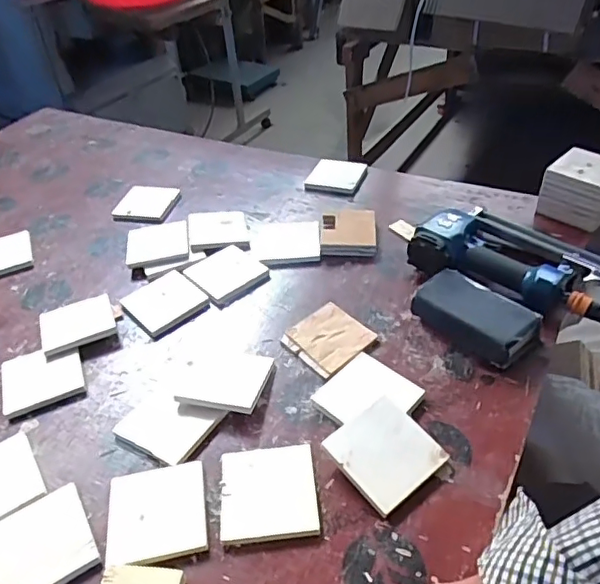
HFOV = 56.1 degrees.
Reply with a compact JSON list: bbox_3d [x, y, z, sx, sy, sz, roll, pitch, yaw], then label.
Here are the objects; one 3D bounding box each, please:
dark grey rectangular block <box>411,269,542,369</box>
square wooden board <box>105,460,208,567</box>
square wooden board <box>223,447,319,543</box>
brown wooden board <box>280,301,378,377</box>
[{"bbox_3d":[0.214,0.029,0.685,0.082,0.041,0.138,-33,49,-29],"label":"dark grey rectangular block"},{"bbox_3d":[-0.136,0.209,0.534,0.091,0.009,0.093,-10,41,-6],"label":"square wooden board"},{"bbox_3d":[-0.030,0.192,0.541,0.091,0.009,0.092,-6,41,-2],"label":"square wooden board"},{"bbox_3d":[0.036,0.056,0.696,0.089,0.009,0.089,-33,49,-29],"label":"brown wooden board"}]

